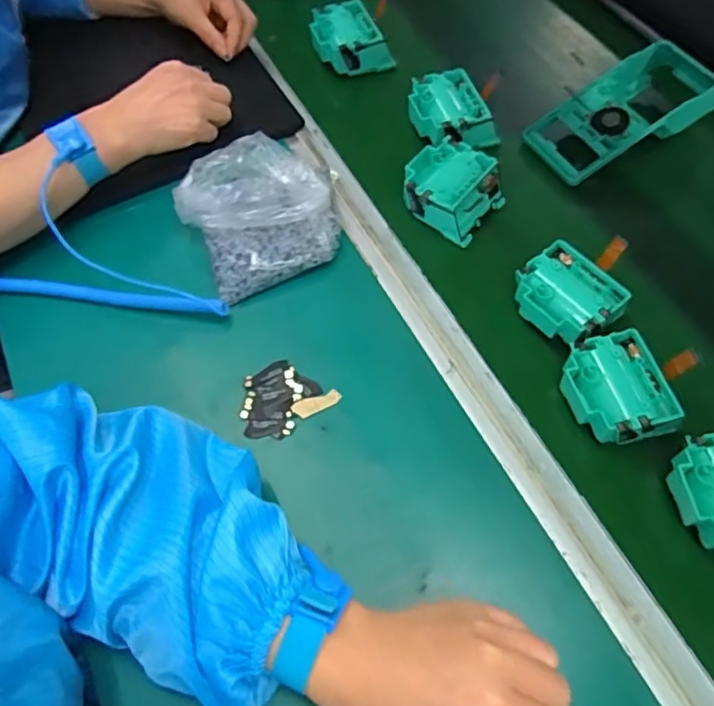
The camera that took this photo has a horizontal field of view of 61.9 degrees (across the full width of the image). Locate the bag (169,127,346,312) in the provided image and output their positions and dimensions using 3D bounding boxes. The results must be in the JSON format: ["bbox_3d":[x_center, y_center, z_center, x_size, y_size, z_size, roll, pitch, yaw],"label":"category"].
[{"bbox_3d":[-0.080,-0.131,0.517,0.134,0.060,0.134,-26,63,-13],"label":"bag"}]

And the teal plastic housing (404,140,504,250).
[{"bbox_3d":[0.086,-0.149,0.548,0.082,0.038,0.084,32,66,18],"label":"teal plastic housing"}]

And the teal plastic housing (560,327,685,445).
[{"bbox_3d":[0.192,0.027,0.439,0.070,0.030,0.077,-16,61,-8],"label":"teal plastic housing"}]

